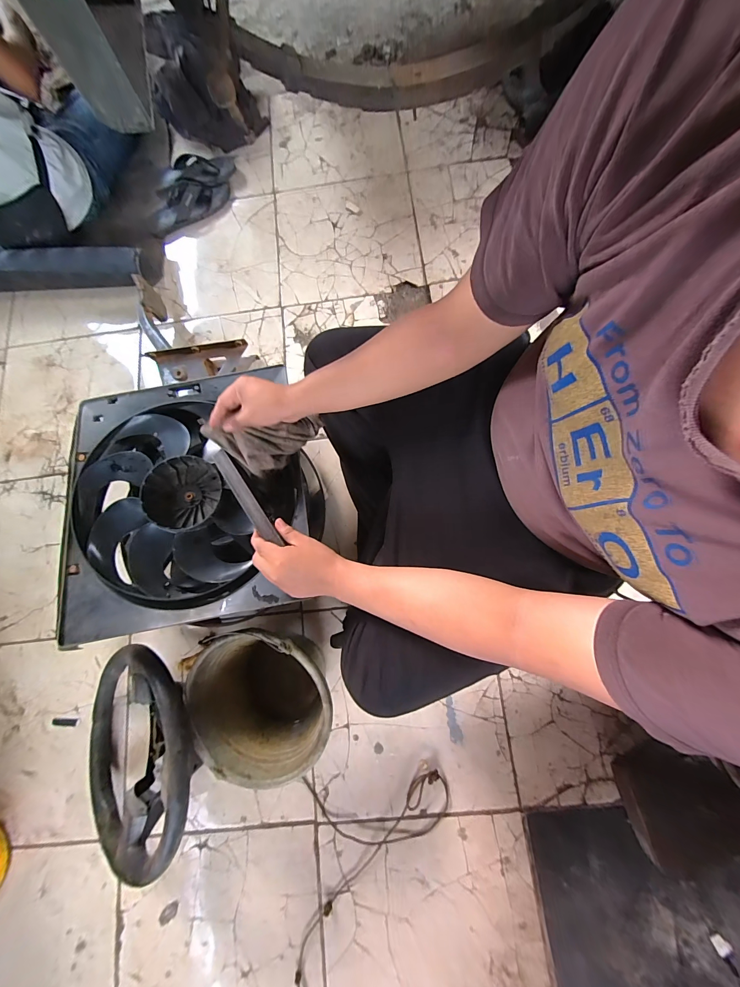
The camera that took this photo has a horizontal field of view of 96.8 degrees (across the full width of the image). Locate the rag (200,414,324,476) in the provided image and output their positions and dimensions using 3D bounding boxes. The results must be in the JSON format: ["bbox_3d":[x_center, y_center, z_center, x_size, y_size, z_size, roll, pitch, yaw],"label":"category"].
[{"bbox_3d":[-0.174,-0.085,0.565,0.190,0.042,0.084,-12,77,-14],"label":"rag"}]

